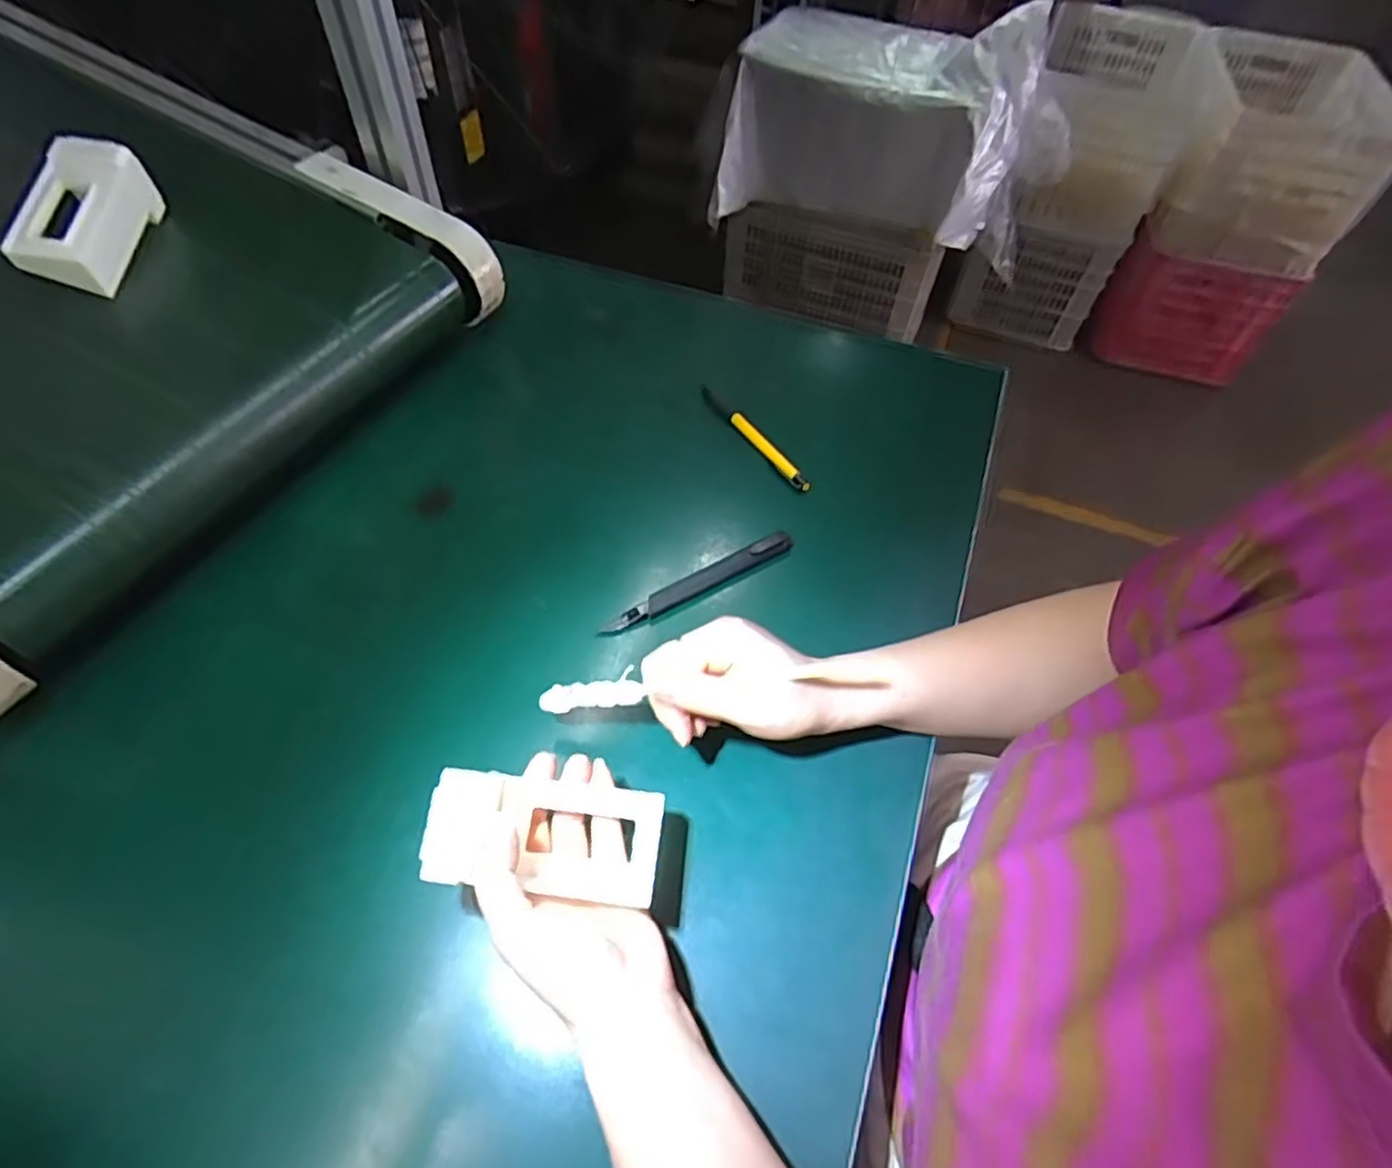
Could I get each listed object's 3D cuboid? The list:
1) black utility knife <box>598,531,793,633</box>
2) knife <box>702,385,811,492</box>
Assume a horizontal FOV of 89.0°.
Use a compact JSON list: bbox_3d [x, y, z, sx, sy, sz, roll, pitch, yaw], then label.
[{"bbox_3d":[0.003,-0.002,0.509,0.153,0.013,0.018,-26,60,-20],"label":"black utility knife"},{"bbox_3d":[0.048,-0.124,0.596,0.014,0.014,0.143,-30,62,-22],"label":"knife"}]

